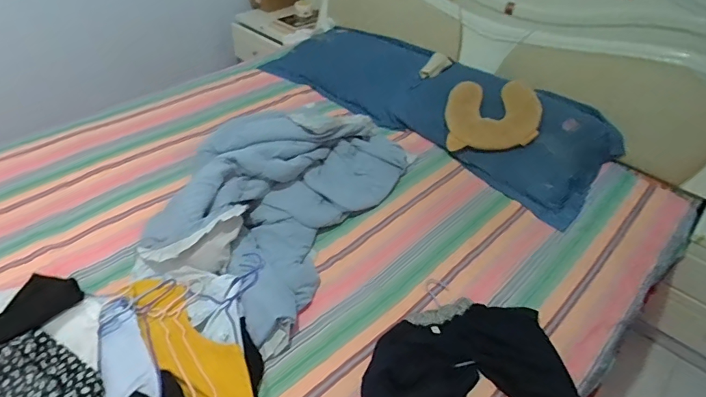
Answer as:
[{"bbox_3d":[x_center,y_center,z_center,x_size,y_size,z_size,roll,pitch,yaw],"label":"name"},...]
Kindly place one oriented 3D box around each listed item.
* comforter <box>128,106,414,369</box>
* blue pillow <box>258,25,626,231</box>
[{"bbox_3d":[-0.214,-0.040,1.248,0.513,0.225,0.821,20,43,16],"label":"comforter"},{"bbox_3d":[0.289,-0.423,1.770,1.399,0.187,0.492,33,48,28],"label":"blue pillow"}]

